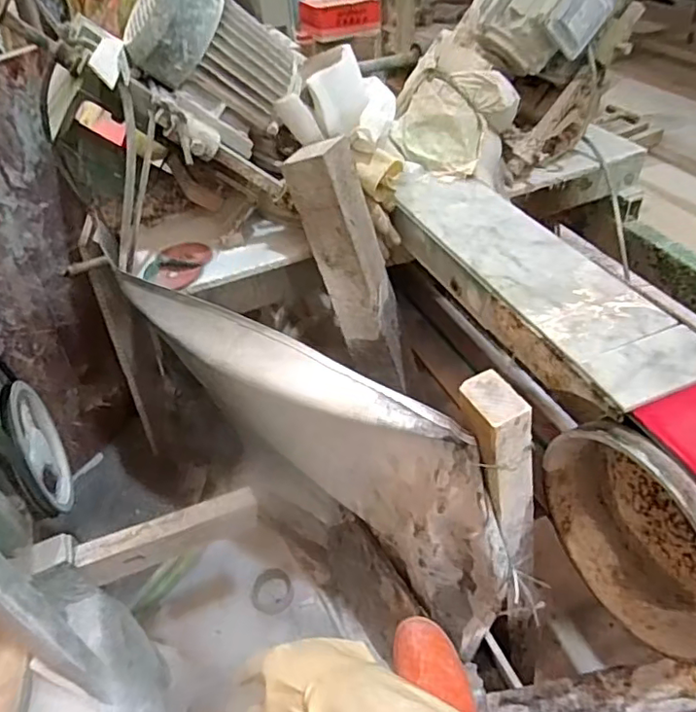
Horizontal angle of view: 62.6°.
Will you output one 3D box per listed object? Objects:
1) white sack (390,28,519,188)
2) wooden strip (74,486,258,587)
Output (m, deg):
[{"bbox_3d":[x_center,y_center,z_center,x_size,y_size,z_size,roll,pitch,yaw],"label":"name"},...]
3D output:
[{"bbox_3d":[0.185,-0.418,1.007,0.207,0.171,0.199,4,44,11],"label":"white sack"},{"bbox_3d":[-0.282,0.292,0.924,0.274,0.074,0.049,-14,42,-28],"label":"wooden strip"}]

